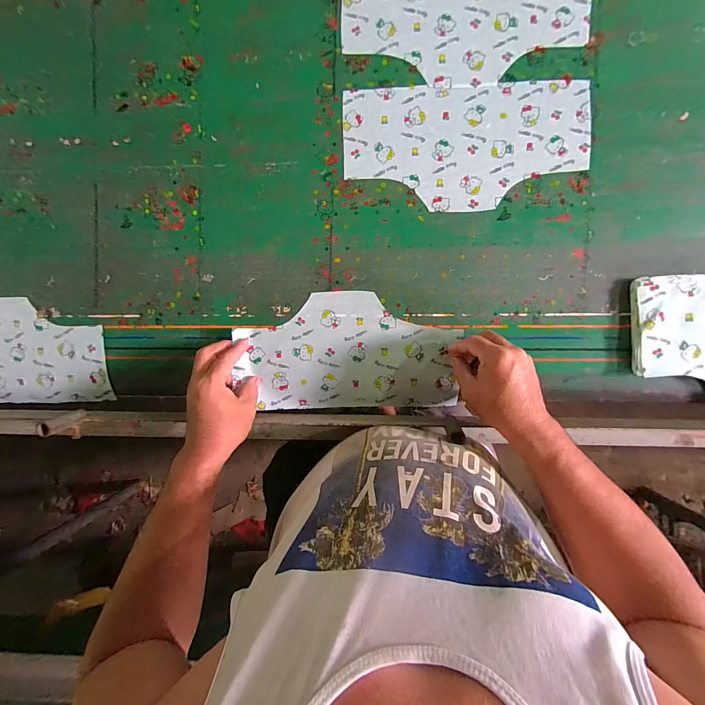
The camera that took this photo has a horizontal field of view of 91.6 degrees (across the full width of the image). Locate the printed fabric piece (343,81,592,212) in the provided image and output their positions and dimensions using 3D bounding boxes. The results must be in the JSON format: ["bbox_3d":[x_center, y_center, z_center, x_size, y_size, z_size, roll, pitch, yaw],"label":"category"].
[{"bbox_3d":[0.151,-0.278,0.464,0.320,0.005,0.163,1,90,3],"label":"printed fabric piece"}]

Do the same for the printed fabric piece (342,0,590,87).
[{"bbox_3d":[0.149,-0.447,0.459,0.318,0.004,0.166,1,92,3],"label":"printed fabric piece"}]

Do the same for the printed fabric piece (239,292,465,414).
[{"bbox_3d":[-0.010,0.000,0.498,0.304,0.028,0.165,-2,90,3],"label":"printed fabric piece"}]

